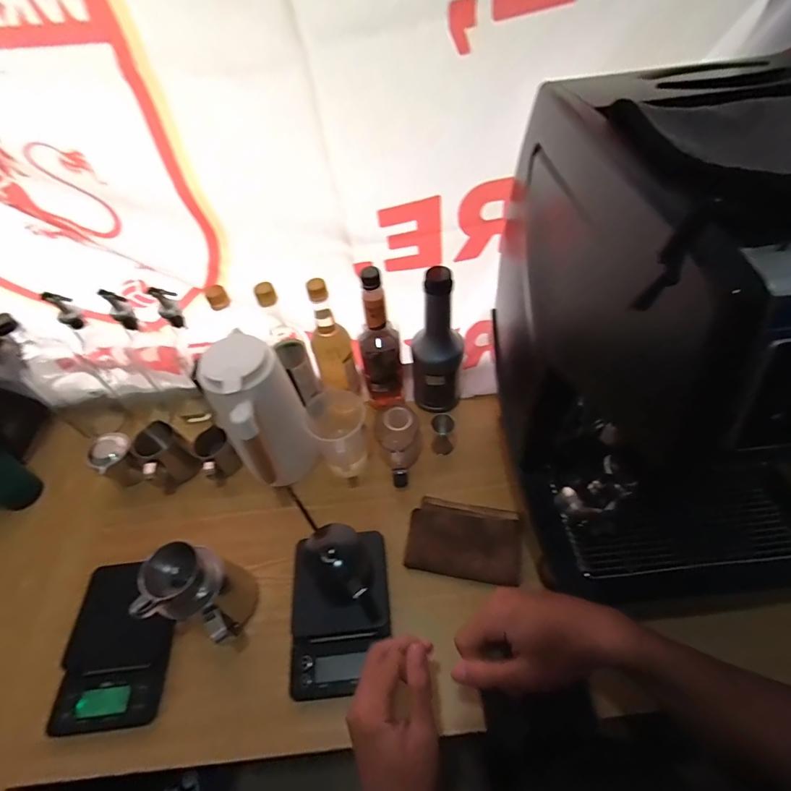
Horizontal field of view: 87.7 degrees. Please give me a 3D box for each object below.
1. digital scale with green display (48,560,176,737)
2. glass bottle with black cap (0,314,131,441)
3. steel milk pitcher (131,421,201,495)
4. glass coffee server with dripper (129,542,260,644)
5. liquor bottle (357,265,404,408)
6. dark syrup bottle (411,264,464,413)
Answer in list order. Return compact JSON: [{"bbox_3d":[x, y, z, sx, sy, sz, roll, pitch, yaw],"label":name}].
[{"bbox_3d":[-0.365,0.324,0.548,0.118,0.029,0.190,-10,51,-3],"label":"digital scale with green display"},{"bbox_3d":[-0.553,-0.025,0.686,0.084,0.261,0.080,30,60,25],"label":"glass bottle with black cap"},{"bbox_3d":[-0.377,0.099,0.673,0.070,0.080,0.074,32,60,26],"label":"steel milk pitcher"},{"bbox_3d":[-0.229,0.242,0.508,0.087,0.166,0.089,7,53,10],"label":"glass coffee server with dripper"},{"bbox_3d":[-0.026,-0.081,0.673,0.068,0.273,0.060,-2,51,3],"label":"liquor bottle"},{"bbox_3d":[0.069,-0.077,0.674,0.078,0.256,0.066,1,52,5],"label":"dark syrup bottle"}]

